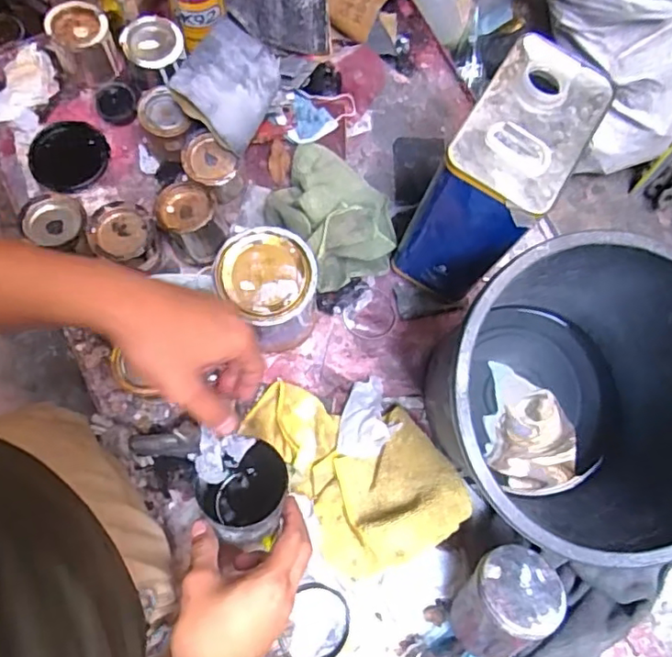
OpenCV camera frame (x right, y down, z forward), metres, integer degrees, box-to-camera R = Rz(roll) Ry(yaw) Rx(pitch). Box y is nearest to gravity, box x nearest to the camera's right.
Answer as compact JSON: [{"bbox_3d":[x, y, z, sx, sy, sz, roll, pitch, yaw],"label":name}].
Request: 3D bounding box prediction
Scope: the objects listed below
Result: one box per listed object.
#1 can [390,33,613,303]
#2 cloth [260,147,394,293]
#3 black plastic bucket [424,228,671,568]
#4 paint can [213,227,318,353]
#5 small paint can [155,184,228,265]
[{"bbox_3d":[0.163,-0.146,0.628,0.116,0.256,0.180,36,75,9],"label":"can"},{"bbox_3d":[-0.011,-0.152,0.709,0.146,0.078,0.194,-22,75,-9],"label":"cloth"},{"bbox_3d":[0.223,0.082,0.568,0.256,0.247,0.259,1,73,-2],"label":"black plastic bucket"},{"bbox_3d":[-0.071,-0.038,0.652,0.098,0.143,0.103,1,73,-2],"label":"paint can"},{"bbox_3d":[-0.173,-0.127,0.689,0.068,0.069,0.078,-32,76,-11],"label":"small paint can"}]

